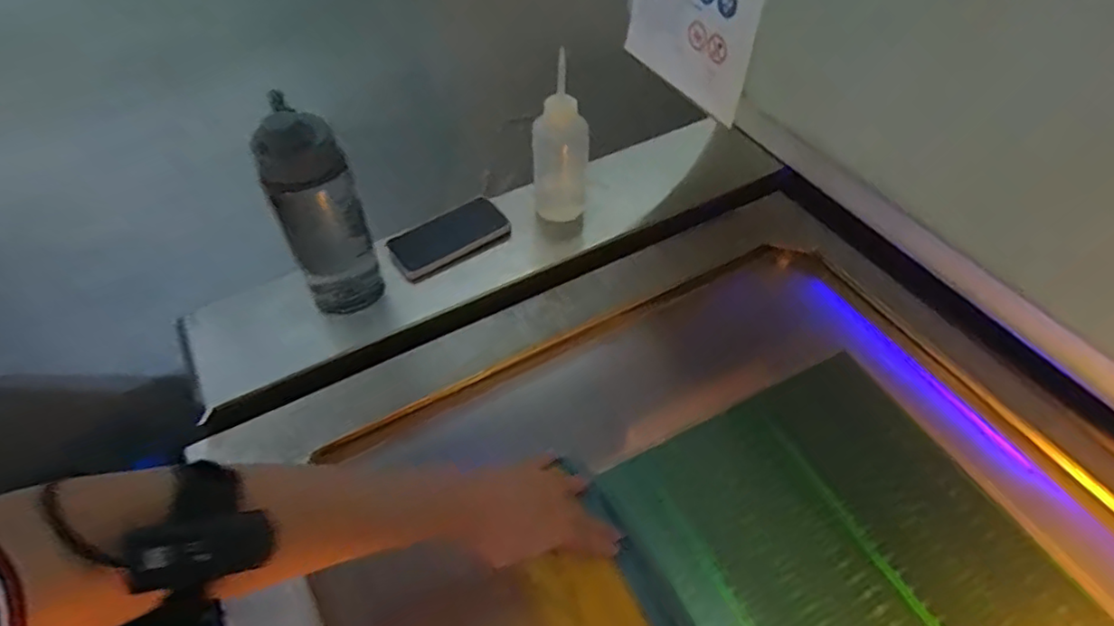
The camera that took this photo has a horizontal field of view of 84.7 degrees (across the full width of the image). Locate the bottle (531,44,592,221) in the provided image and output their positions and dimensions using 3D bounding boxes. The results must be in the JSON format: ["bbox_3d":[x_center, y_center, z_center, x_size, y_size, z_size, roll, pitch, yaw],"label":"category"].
[{"bbox_3d":[0.005,-0.214,0.799,0.072,0.189,0.061,10,52,8],"label":"bottle"}]

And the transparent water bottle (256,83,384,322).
[{"bbox_3d":[-0.255,-0.106,0.666,0.083,0.263,0.071,-20,54,-16],"label":"transparent water bottle"}]

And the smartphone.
[{"bbox_3d":[-0.145,-0.102,0.823,0.157,0.021,0.083,-33,59,-24],"label":"smartphone"}]

